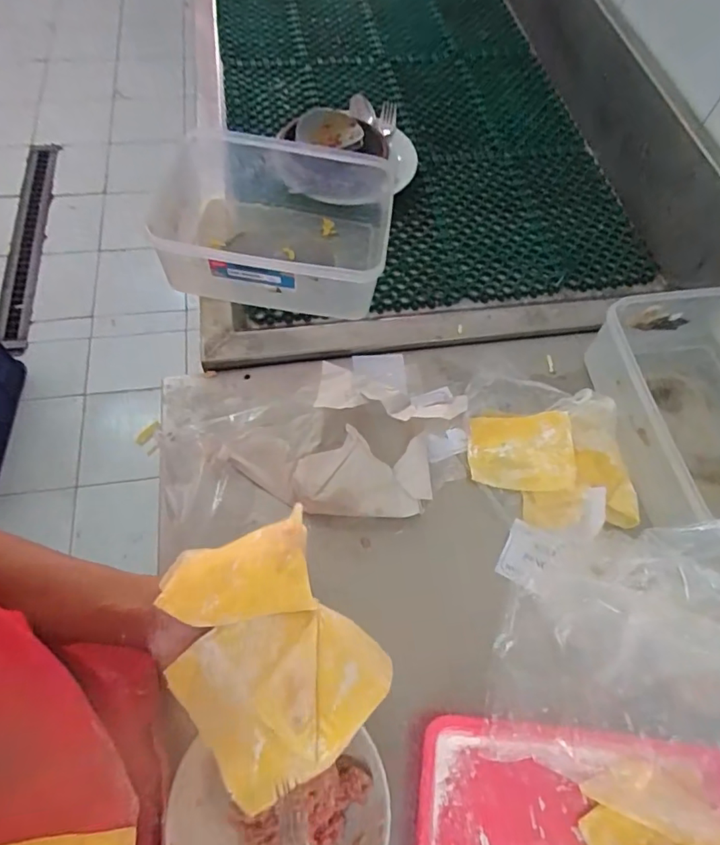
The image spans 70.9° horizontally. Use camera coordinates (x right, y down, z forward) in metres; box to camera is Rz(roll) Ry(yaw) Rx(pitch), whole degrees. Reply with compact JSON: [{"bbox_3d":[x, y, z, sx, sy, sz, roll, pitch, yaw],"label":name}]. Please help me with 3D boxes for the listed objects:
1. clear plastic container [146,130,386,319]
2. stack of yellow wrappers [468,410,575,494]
[{"bbox_3d":[-0.122,-0.261,0.675,0.298,0.109,0.221,8,63,1],"label":"clear plastic container"},{"bbox_3d":[0.186,0.032,0.585,0.113,0.029,0.090,5,63,0],"label":"stack of yellow wrappers"}]

